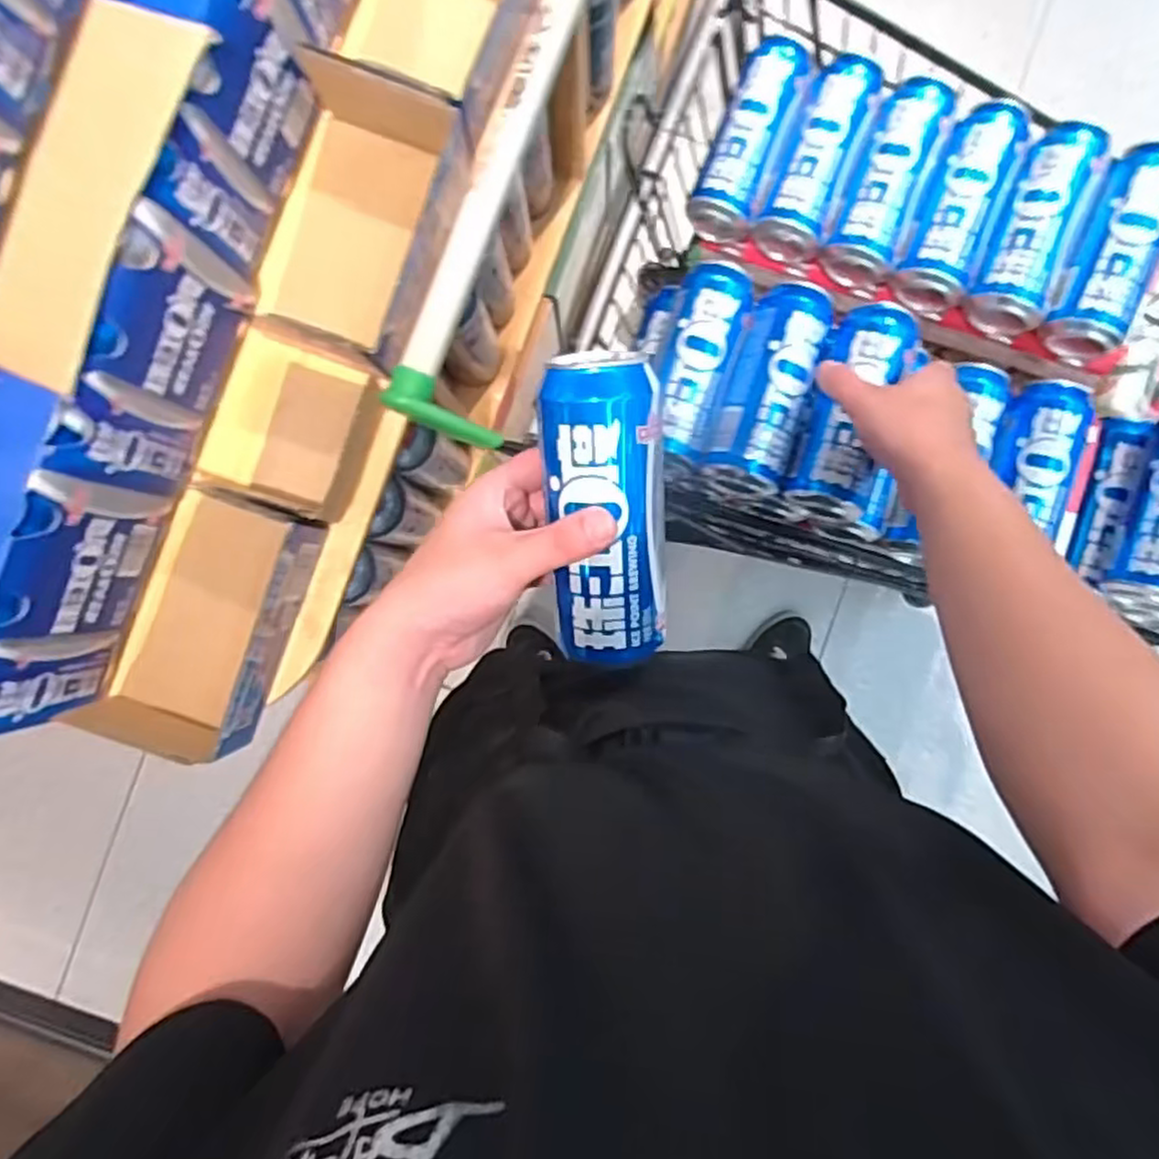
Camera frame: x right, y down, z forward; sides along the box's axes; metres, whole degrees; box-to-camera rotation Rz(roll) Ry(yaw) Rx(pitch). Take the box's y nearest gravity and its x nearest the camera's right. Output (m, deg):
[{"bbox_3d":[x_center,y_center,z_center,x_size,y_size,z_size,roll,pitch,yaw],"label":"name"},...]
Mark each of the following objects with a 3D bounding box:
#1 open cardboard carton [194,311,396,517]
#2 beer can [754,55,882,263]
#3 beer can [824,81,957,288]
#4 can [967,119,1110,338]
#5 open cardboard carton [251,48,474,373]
[{"bbox_3d":[-0.255,-0.140,0.632,0.145,0.083,0.145,23,88,1],"label":"open cardboard carton"},{"bbox_3d":[0.217,-0.384,0.659,0.061,0.055,0.169,21,88,1],"label":"beer can"},{"bbox_3d":[0.277,-0.360,0.653,0.060,0.060,0.172,22,88,1],"label":"beer can"},{"bbox_3d":[0.396,-0.313,0.628,0.063,0.057,0.181,19,88,1],"label":"can"},{"bbox_3d":[-0.191,-0.318,0.642,0.156,0.102,0.237,21,88,1],"label":"open cardboard carton"}]

